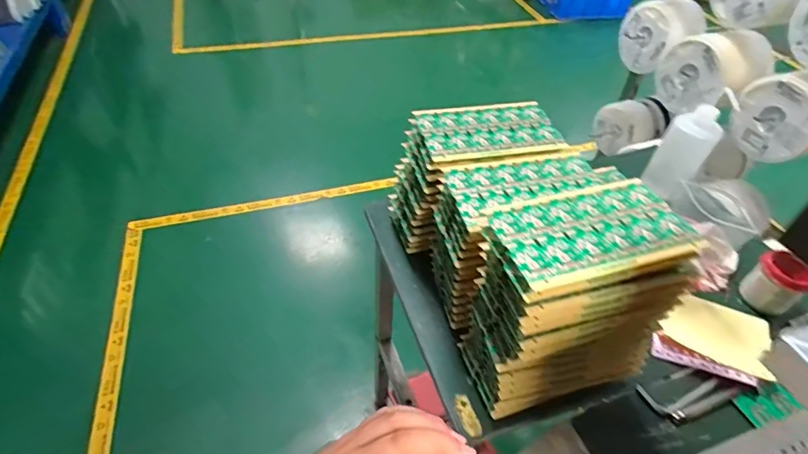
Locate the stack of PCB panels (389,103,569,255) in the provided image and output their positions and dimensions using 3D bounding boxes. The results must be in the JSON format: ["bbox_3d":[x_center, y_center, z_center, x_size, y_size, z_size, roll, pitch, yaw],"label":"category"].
[{"bbox_3d":[0.095,-0.063,0.644,0.197,0.178,0.112,-12,49,-13],"label":"stack of PCB panels"}]

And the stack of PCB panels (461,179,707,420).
[{"bbox_3d":[0.161,0.079,0.479,0.163,0.212,0.110,-10,48,-11],"label":"stack of PCB panels"}]

